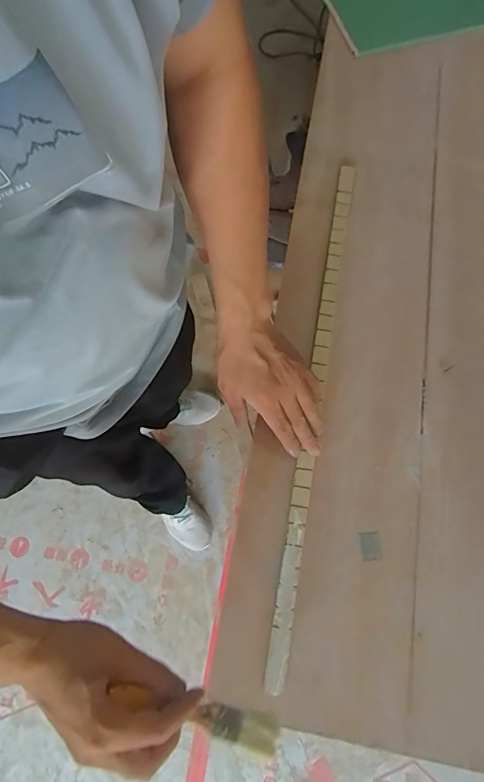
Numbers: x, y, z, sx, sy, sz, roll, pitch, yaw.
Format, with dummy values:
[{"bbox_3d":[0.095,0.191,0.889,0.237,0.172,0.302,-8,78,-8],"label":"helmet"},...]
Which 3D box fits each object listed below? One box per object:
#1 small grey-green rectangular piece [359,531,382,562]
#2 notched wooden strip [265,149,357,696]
[{"bbox_3d":[0.146,0.176,0.483,0.022,0.004,0.029,-4,71,-1],"label":"small grey-green rectangular piece"},{"bbox_3d":[0.093,-0.012,0.529,0.021,0.010,0.659,10,73,3],"label":"notched wooden strip"}]

